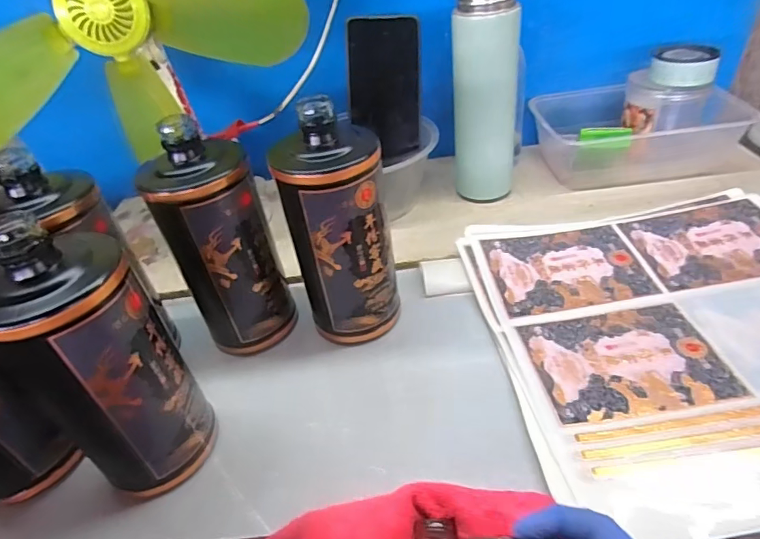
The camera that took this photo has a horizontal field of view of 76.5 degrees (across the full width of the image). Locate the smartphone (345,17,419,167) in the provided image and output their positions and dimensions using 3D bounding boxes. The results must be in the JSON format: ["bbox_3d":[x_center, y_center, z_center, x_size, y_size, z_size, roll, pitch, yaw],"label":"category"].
[{"bbox_3d":[0.005,-0.187,0.506,0.074,0.141,0.005,-1,18,-1],"label":"smartphone"}]

